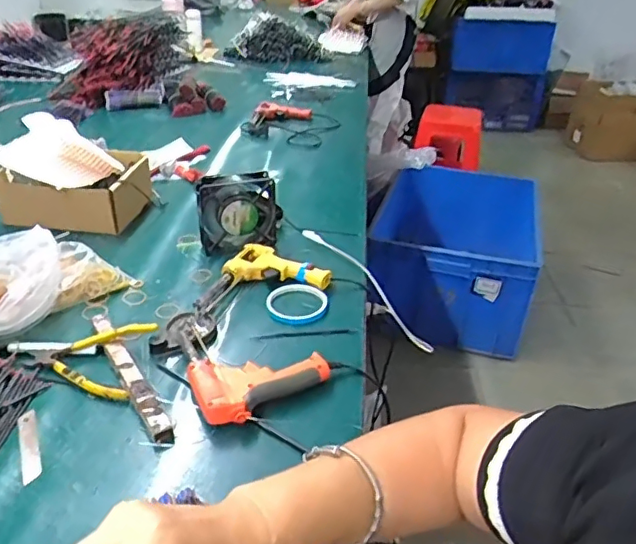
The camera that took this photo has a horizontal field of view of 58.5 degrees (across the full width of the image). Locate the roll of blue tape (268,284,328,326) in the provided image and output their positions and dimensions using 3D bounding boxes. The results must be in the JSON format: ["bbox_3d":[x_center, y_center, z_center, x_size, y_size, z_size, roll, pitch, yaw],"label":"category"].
[{"bbox_3d":[-0.029,0.045,0.811,0.087,0.018,0.092,2,32,-1],"label":"roll of blue tape"}]

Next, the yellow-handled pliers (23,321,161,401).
[{"bbox_3d":[-0.276,0.101,0.680,0.137,0.031,0.105,4,32,2],"label":"yellow-handled pliers"}]

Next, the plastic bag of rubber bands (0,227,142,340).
[{"bbox_3d":[-0.381,0.004,0.769,0.240,0.097,0.143,-24,41,-36],"label":"plastic bag of rubber bands"}]

